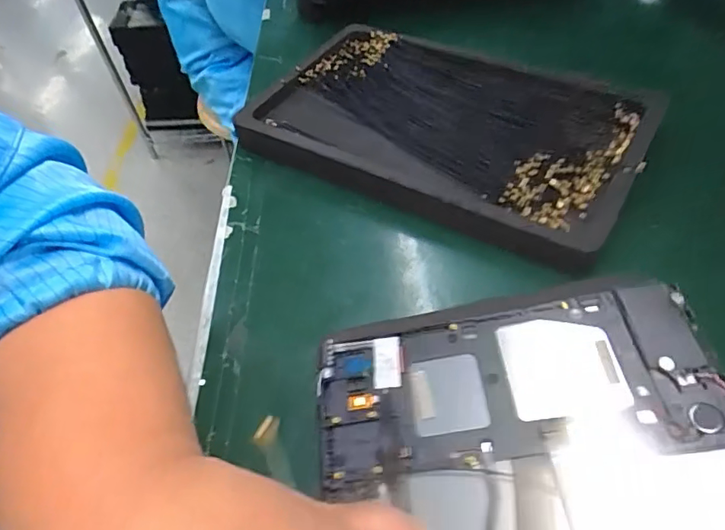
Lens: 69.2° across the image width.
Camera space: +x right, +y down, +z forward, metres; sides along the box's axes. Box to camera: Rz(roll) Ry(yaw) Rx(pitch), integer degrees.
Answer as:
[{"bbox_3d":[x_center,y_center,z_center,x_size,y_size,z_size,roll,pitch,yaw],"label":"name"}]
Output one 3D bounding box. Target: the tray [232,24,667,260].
[{"bbox_3d":[0.053,-0.096,0.350,0.240,0.019,0.155,22,56,22],"label":"tray"}]

